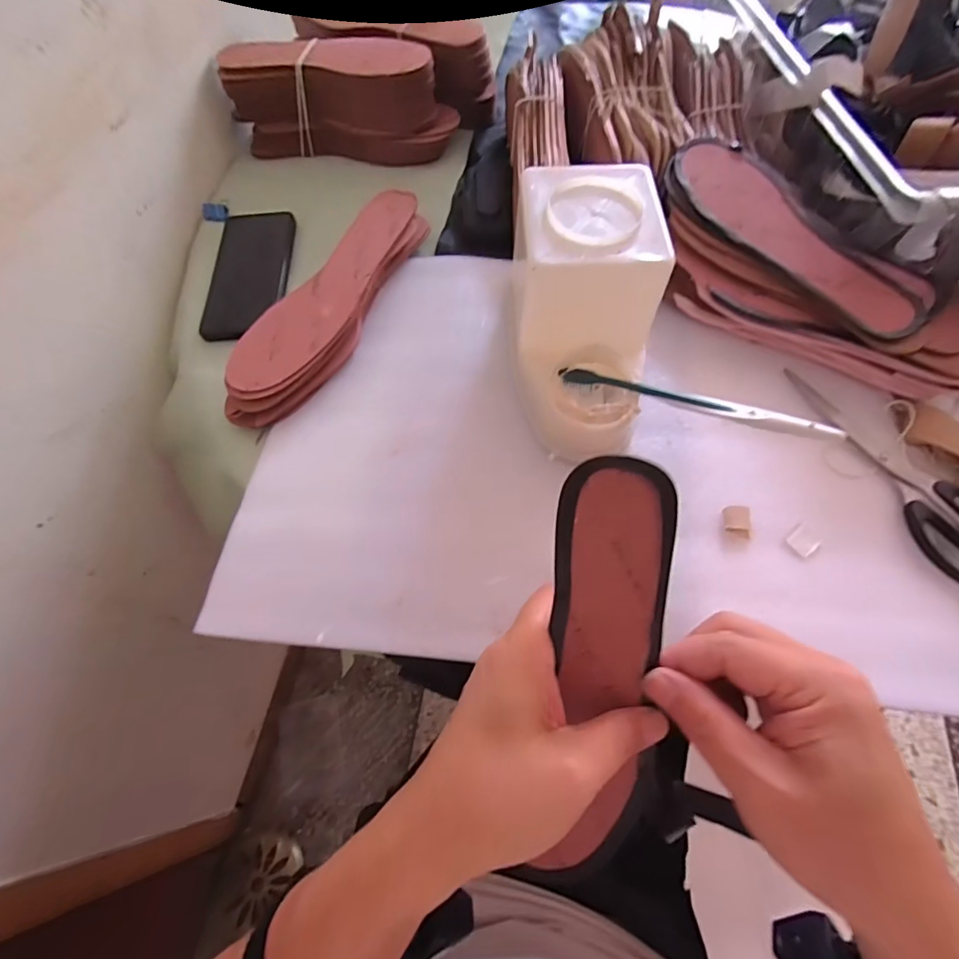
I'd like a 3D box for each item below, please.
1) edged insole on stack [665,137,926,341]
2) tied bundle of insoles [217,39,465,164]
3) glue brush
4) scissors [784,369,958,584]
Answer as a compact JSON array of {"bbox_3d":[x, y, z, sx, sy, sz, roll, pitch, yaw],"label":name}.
[{"bbox_3d":[0.256,-0.209,0.410,0.078,0.018,0.243,-31,68,-13],"label":"edged insole on stack"},{"bbox_3d":[-0.157,-0.436,0.560,0.252,0.088,0.080,9,65,5],"label":"tied bundle of insoles"},{"bbox_3d":[0.145,-0.053,0.341,0.184,0.012,0.010,19,65,26],"label":"glue brush"},{"bbox_3d":[0.328,-0.016,0.375,0.076,0.007,0.196,-20,66,-9],"label":"scissors"}]

